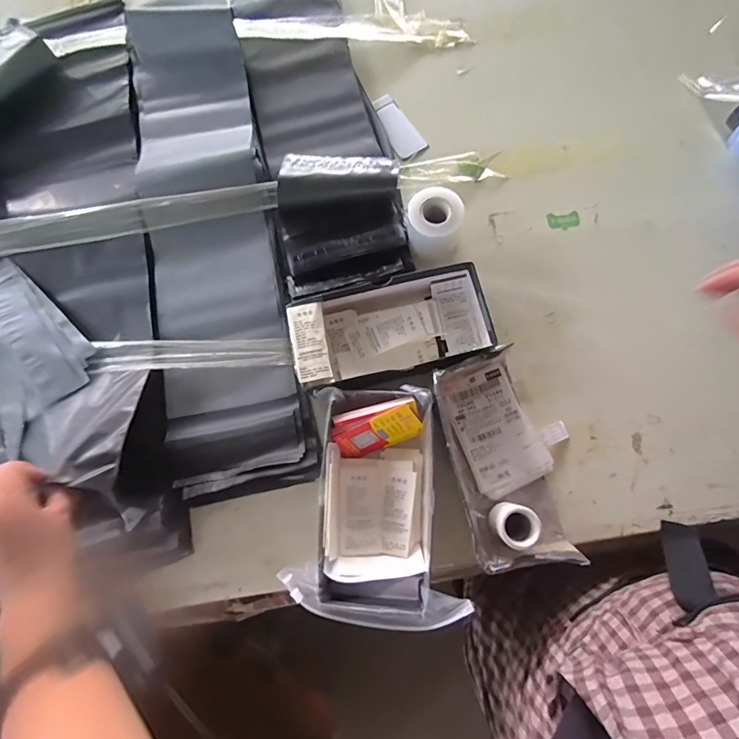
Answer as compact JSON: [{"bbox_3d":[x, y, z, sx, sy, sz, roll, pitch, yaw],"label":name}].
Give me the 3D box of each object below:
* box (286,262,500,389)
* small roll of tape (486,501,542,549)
[{"bbox_3d":[0.027,-0.050,0.504,0.228,0.058,0.116,-15,76,-2],"label":"box"},{"bbox_3d":[0.149,0.161,0.448,0.040,0.060,0.041,0,76,2],"label":"small roll of tape"}]

